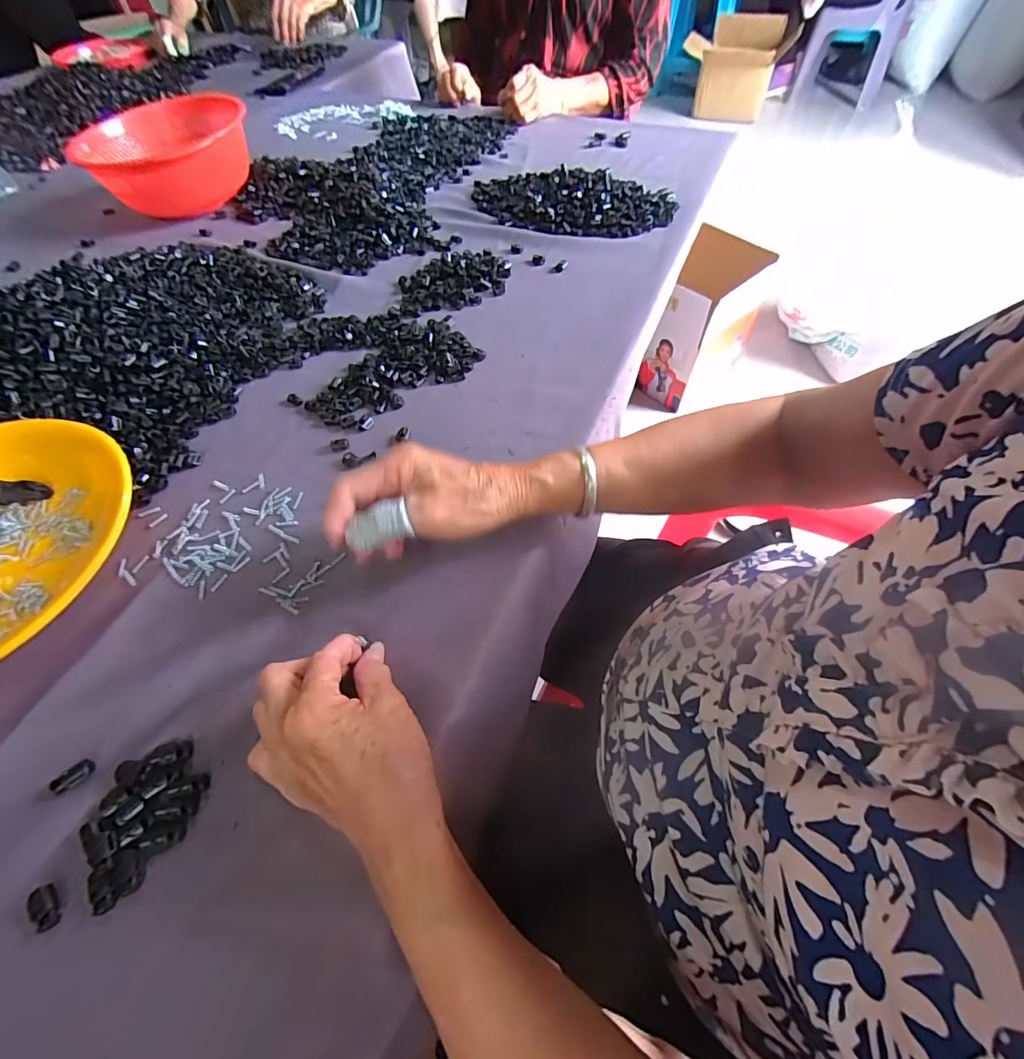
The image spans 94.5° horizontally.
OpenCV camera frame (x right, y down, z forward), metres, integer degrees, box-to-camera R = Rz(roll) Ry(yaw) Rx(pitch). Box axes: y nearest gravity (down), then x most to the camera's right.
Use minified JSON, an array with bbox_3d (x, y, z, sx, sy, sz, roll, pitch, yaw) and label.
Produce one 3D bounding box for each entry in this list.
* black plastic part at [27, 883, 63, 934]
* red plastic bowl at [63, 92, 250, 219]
[{"bbox_3d":[-0.247,0.199,0.249,0.012,0.004,0.023,-37,63,-21],"label":"black plastic part"},{"bbox_3d":[-0.480,-0.528,0.683,0.207,0.100,0.207,-16,57,-8],"label":"red plastic bowl"}]

